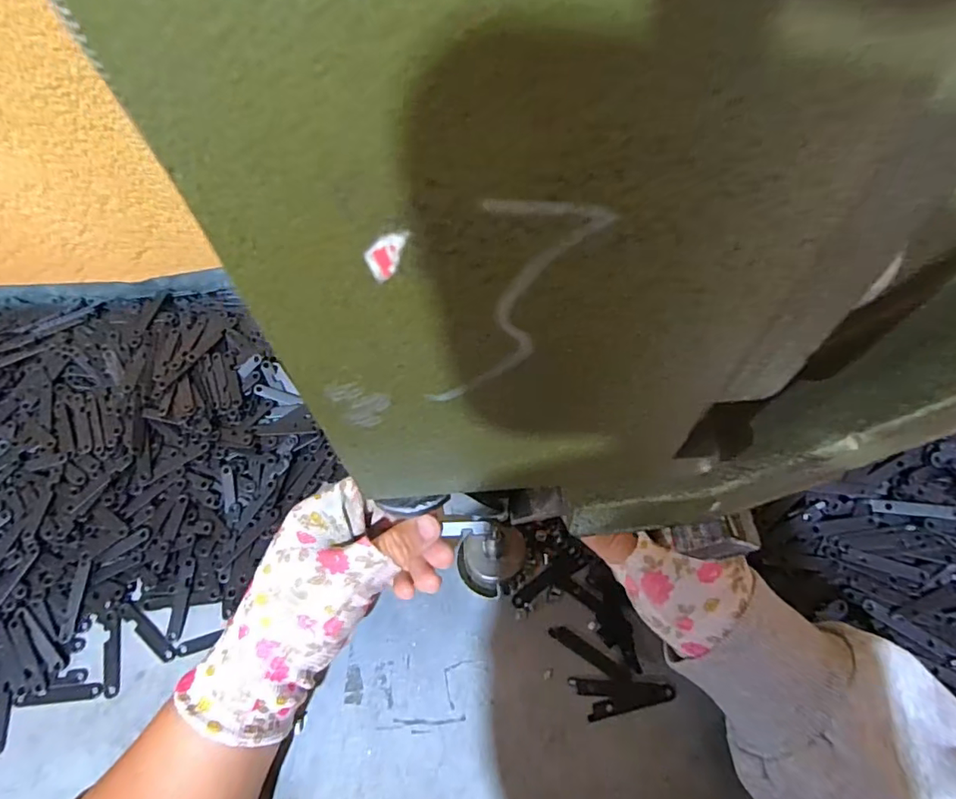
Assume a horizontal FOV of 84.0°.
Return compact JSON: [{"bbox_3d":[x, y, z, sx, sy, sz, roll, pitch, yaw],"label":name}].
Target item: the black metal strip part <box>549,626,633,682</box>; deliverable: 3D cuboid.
[{"bbox_3d":[0.069,0.156,0.327,0.053,0.004,0.010,30,66,17],"label":"black metal strip part"}]

